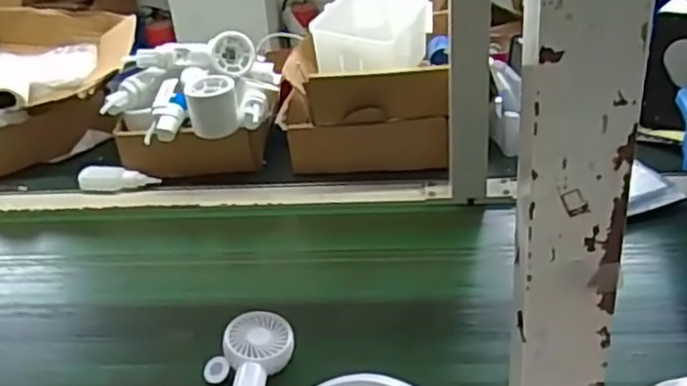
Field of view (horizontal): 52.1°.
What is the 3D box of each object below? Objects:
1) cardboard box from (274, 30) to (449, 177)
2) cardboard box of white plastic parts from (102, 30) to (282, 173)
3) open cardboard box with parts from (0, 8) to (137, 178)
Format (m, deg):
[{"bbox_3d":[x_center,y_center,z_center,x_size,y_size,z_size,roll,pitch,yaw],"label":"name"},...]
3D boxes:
[{"bbox_3d":[0.020,-0.108,0.891,0.211,0.122,0.146,1,31,11],"label":"cardboard box"},{"bbox_3d":[-0.192,-0.113,0.911,0.215,0.127,0.157,-8,30,-4],"label":"cardboard box of white plastic parts"},{"bbox_3d":[-0.444,-0.157,1.037,0.286,0.163,0.273,-14,31,-14],"label":"open cardboard box with parts"}]

